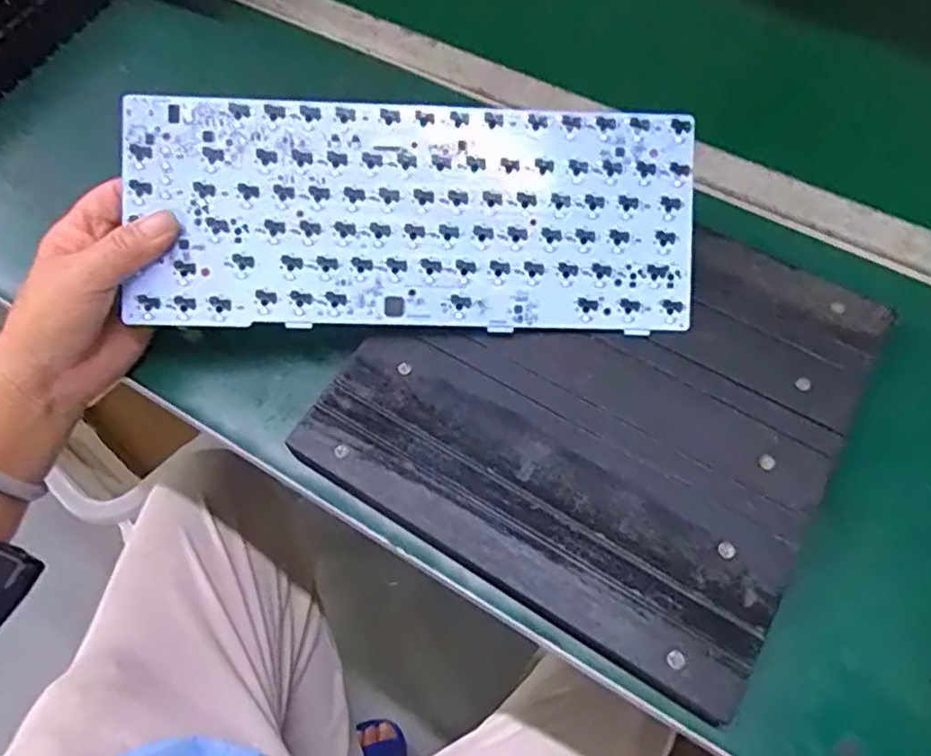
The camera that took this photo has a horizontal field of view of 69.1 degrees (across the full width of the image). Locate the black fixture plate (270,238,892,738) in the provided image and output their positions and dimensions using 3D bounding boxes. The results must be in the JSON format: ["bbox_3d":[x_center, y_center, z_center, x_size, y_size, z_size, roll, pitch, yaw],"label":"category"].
[{"bbox_3d":[0.075,0.002,0.369,0.240,0.014,0.246,28,66,17],"label":"black fixture plate"}]

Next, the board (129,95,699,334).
[{"bbox_3d":[-0.028,-0.088,0.372,0.302,0.005,0.122,2,92,-2],"label":"board"}]

